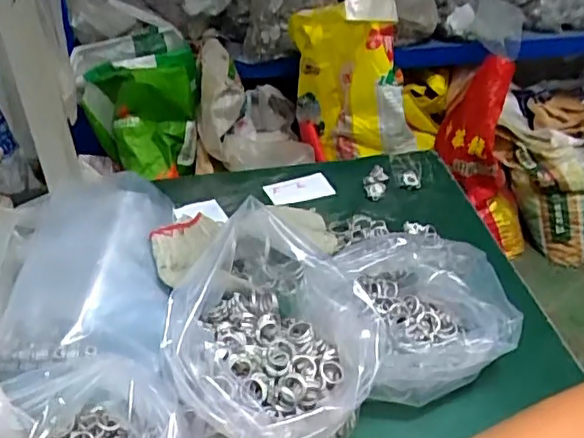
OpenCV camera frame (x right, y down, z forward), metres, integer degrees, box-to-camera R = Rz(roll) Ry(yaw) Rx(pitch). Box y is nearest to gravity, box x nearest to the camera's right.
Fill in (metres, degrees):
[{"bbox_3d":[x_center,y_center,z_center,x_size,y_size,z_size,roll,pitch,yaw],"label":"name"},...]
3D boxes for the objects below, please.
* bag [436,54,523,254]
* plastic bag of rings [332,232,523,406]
[{"bbox_3d":[0.549,-0.139,1.700,0.222,0.604,0.162,-12,29,14],"label":"bag"},{"bbox_3d":[0.105,0.068,0.480,0.121,0.057,0.142,-8,32,-8],"label":"plastic bag of rings"}]

